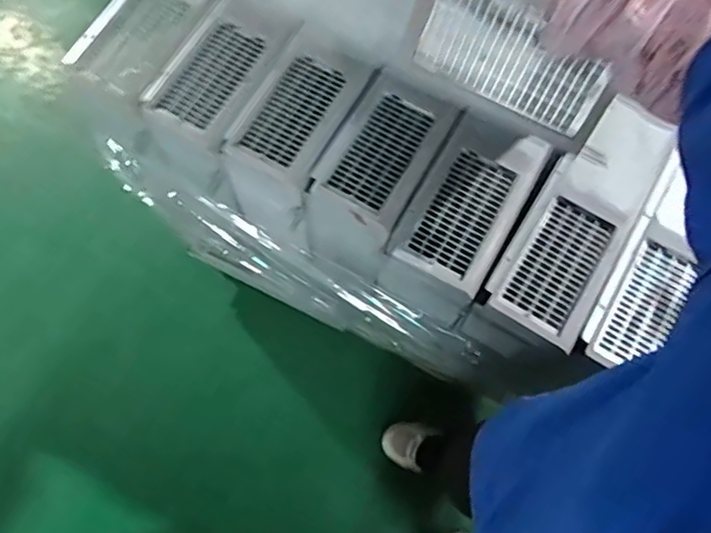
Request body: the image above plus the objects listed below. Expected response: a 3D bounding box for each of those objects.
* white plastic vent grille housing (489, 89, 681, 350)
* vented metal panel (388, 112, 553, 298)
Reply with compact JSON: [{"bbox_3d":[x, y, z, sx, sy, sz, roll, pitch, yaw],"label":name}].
[{"bbox_3d":[0.261,-0.050,0.692,0.112,0.042,0.270,30,87,8],"label":"white plastic vent grille housing"},{"bbox_3d":[0.136,-0.078,0.714,0.115,0.021,0.207,29,74,8],"label":"vented metal panel"}]

